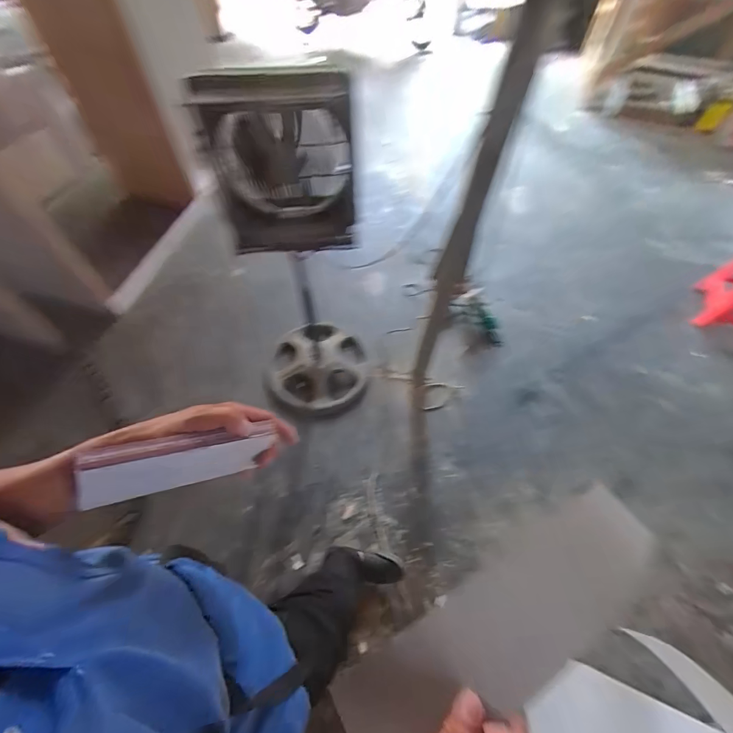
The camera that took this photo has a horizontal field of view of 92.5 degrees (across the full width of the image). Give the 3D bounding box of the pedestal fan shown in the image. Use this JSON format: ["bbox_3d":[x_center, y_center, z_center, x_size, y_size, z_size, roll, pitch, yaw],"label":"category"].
[{"bbox_3d":[-0.221,-0.290,1.185,0.401,1.099,0.532,-10,59,-8],"label":"pedestal fan"}]

